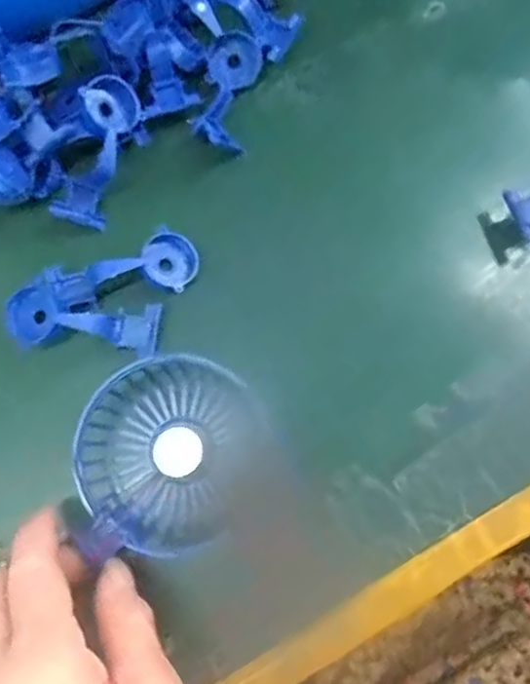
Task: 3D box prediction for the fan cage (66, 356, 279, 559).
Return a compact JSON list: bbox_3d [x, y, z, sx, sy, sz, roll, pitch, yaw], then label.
[{"bbox_3d":[-0.043,0.054,0.334,0.088,0.035,0.091,0,79,0],"label":"fan cage"}]

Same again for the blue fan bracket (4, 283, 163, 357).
[{"bbox_3d":[-0.092,-0.011,0.340,0.076,0.021,0.028,9,79,2],"label":"blue fan bracket"}]

